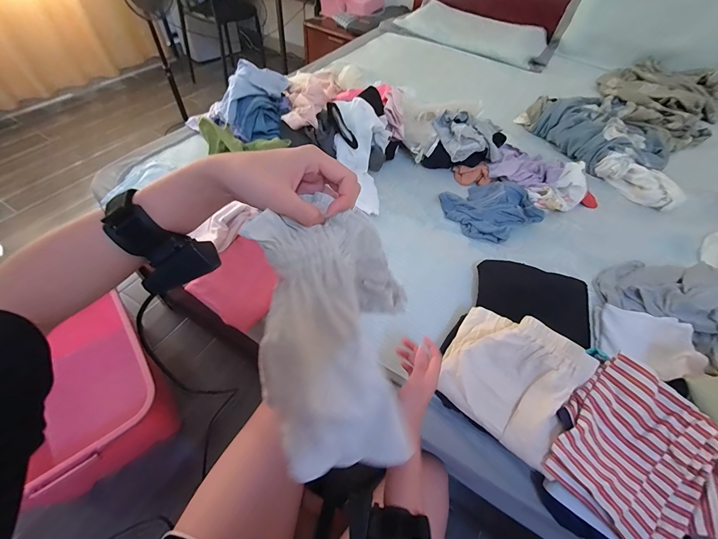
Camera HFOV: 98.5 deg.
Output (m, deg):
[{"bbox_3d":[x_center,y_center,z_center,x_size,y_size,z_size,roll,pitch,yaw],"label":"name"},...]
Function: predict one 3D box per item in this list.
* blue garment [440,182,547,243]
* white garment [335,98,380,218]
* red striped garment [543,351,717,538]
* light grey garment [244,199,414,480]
[{"bbox_3d":[0.344,-0.163,0.815,0.197,0.058,0.192,-26,60,-22],"label":"blue garment"},{"bbox_3d":[0.001,-0.296,0.829,0.106,0.078,0.307,-9,90,-11],"label":"white garment"},{"bbox_3d":[0.401,0.262,0.428,0.213,0.060,0.215,-39,76,-17],"label":"red striped garment"},{"bbox_3d":[-0.022,0.081,0.317,0.143,0.284,0.062,-7,15,-10],"label":"light grey garment"}]

